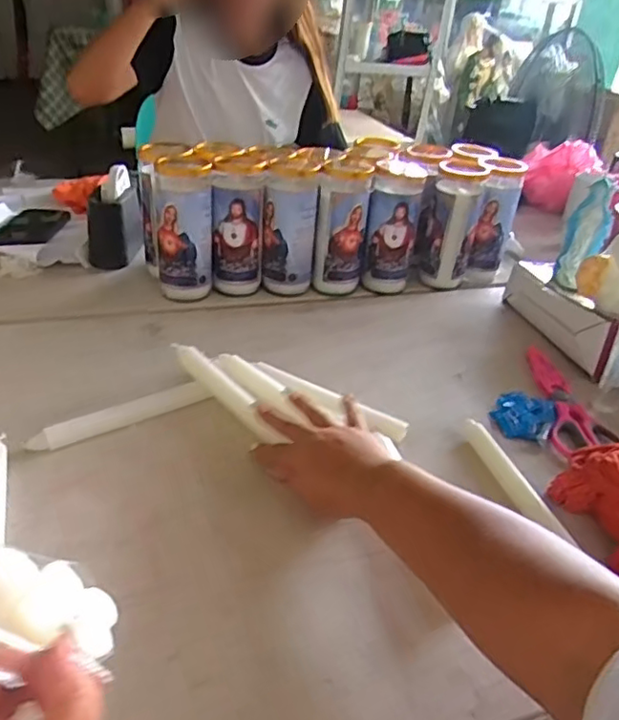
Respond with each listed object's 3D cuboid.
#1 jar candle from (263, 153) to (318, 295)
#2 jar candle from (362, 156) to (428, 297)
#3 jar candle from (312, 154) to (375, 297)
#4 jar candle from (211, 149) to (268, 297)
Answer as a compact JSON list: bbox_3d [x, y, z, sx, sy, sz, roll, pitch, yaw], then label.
[{"bbox_3d":[-0.026,-0.196,0.887,0.077,0.175,0.080,4,32,-3],"label":"jar candle"},{"bbox_3d":[0.127,-0.201,0.907,0.074,0.176,0.088,12,33,10],"label":"jar candle"},{"bbox_3d":[0.048,-0.191,0.888,0.069,0.177,0.067,16,34,16],"label":"jar candle"},{"bbox_3d":[-0.102,-0.187,0.856,0.070,0.172,0.077,-2,33,-13],"label":"jar candle"}]

